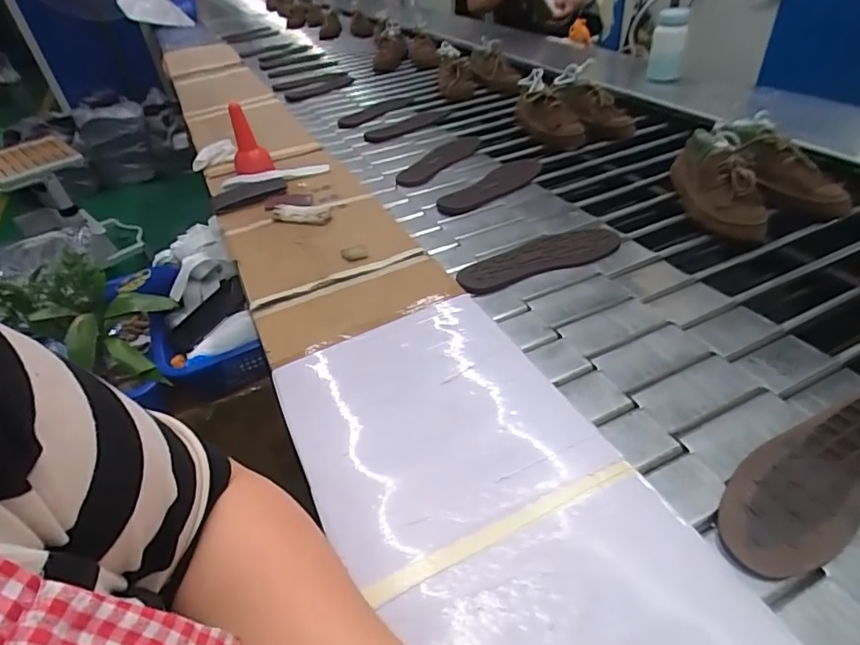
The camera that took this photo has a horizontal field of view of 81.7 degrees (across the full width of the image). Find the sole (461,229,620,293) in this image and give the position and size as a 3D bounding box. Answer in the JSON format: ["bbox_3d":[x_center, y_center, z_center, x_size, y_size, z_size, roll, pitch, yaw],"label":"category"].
[{"bbox_3d":[0.164,-0.098,0.740,0.260,0.018,0.086,-16,41,-12],"label":"sole"}]

